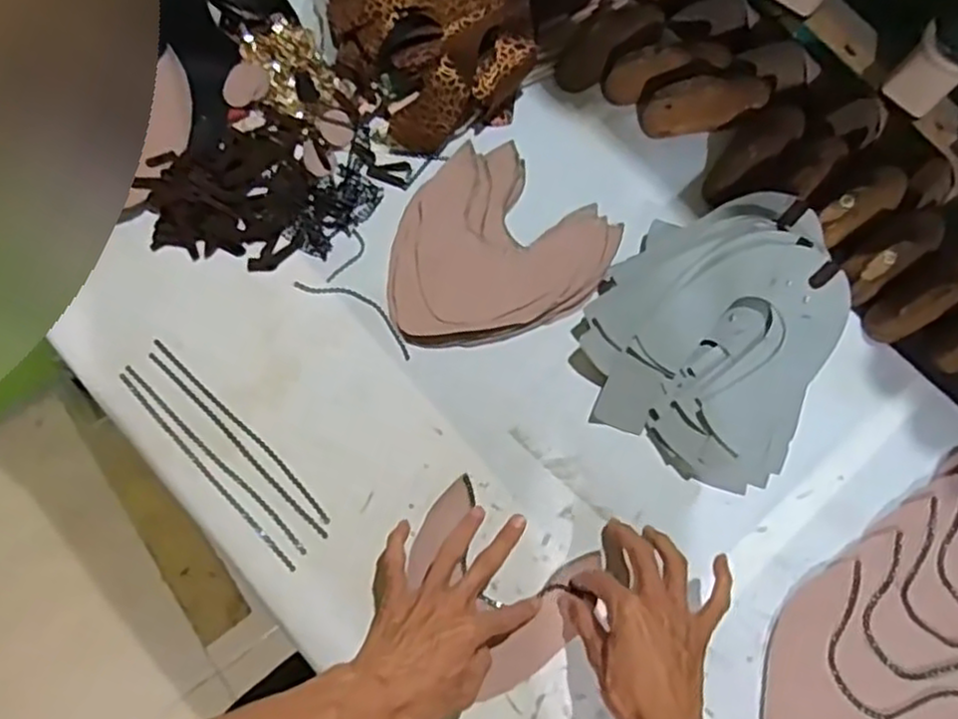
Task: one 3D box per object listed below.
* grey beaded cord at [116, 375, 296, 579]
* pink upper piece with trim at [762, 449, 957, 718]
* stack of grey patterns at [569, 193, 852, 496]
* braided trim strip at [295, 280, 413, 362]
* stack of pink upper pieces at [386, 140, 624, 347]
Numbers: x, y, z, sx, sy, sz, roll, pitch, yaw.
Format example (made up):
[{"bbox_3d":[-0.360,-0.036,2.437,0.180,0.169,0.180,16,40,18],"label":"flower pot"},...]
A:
[{"bbox_3d":[-0.240,0.098,0.627,0.008,0.010,0.232,-43,78,-12],"label":"grey beaded cord"},{"bbox_3d":[0.373,0.227,0.607,0.319,0.008,0.165,-36,76,-8],"label":"pink upper piece with trim"},{"bbox_3d":[0.211,-0.032,0.630,0.207,0.090,0.241,31,75,8],"label":"stack of grey patterns"},{"bbox_3d":[-0.114,-0.047,0.680,0.135,0.007,0.029,33,76,9],"label":"braided trim strip"},{"bbox_3d":[0.009,-0.098,0.685,0.187,0.013,0.208,38,77,10],"label":"stack of pink upper pieces"}]

